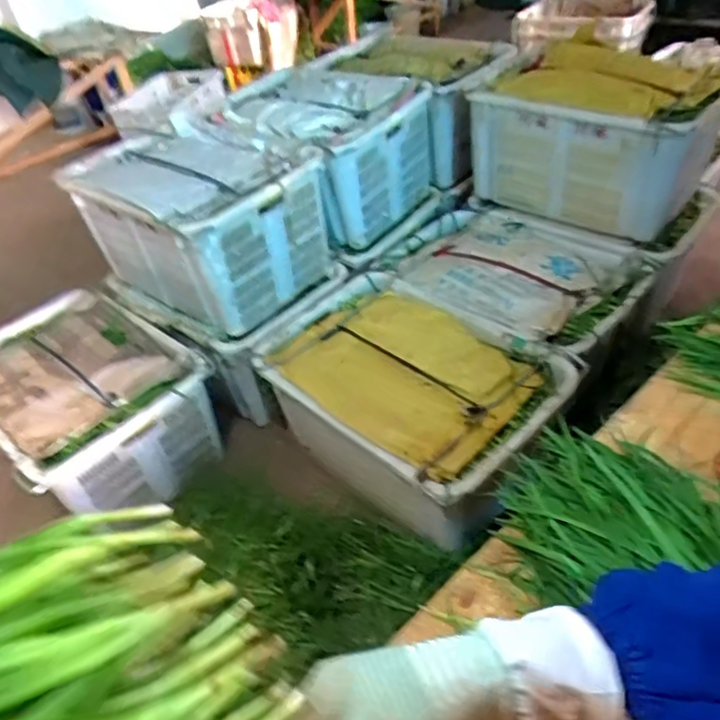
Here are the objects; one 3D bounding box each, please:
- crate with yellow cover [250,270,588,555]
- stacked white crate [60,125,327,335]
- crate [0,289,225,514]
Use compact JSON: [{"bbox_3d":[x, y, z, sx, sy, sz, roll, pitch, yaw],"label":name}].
[{"bbox_3d":[0.136,0.116,1.580,0.707,0.360,0.507,29,53,35],"label":"crate with yellow cover"},{"bbox_3d":[-0.435,-0.401,1.745,0.660,0.400,0.520,25,50,32],"label":"stacked white crate"},{"bbox_3d":[-0.771,0.126,1.707,0.672,0.328,0.494,28,52,34],"label":"crate"}]

